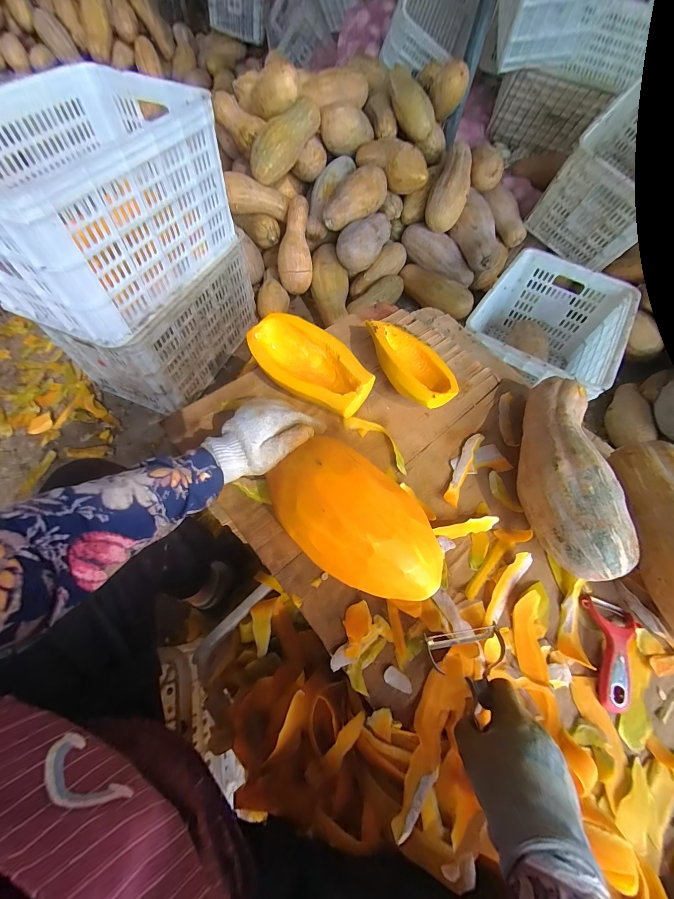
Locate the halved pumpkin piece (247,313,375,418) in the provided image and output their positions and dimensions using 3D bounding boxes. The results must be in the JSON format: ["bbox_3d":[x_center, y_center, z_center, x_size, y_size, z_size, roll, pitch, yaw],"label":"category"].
[{"bbox_3d":[-0.052,-0.142,0.565,0.231,0.086,0.116,28,63,11],"label":"halved pumpkin piece"}]

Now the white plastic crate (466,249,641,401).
[{"bbox_3d":[0.604,-0.328,0.987,0.366,0.270,0.525,32,64,13],"label":"white plastic crate"}]

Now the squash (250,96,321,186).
[{"bbox_3d":[-0.177,-1.048,1.080,0.288,0.103,0.103,-39,67,12],"label":"squash"}]

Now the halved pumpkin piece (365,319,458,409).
[{"bbox_3d":[0.131,-0.161,0.592,0.124,0.078,0.217,-21,65,-15],"label":"halved pumpkin piece"}]

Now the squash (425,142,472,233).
[{"bbox_3d":[0.412,-0.958,1.126,0.128,0.112,0.306,17,90,5],"label":"squash"}]

